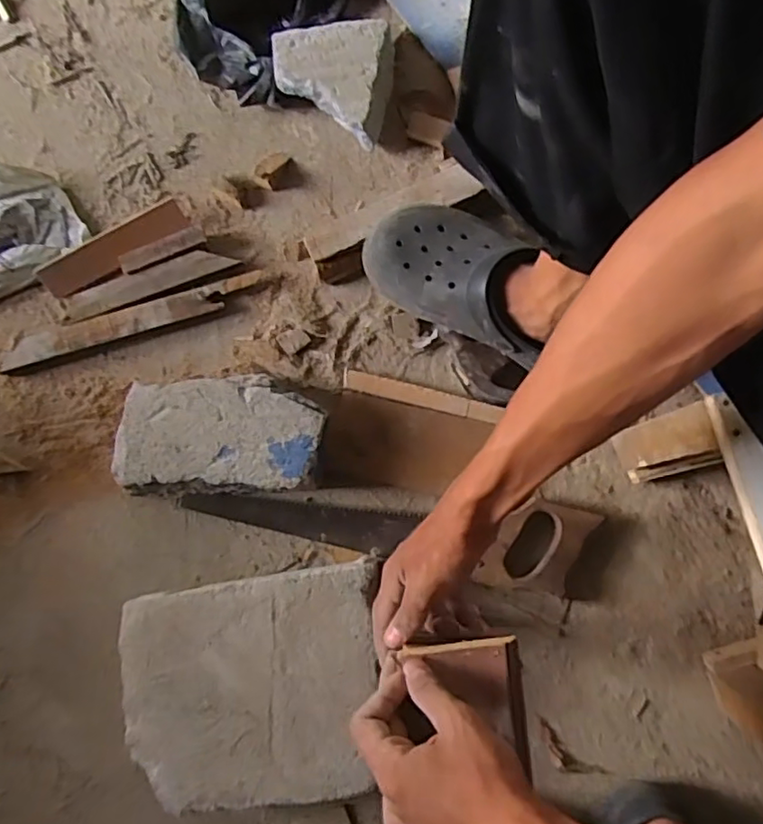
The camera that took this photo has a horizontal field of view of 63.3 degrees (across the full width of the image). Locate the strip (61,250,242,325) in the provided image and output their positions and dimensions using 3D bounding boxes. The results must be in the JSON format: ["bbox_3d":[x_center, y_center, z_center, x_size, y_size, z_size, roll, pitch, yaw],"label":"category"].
[{"bbox_3d":[-0.269,-0.147,0.706,0.205,0.020,0.033,-18,96,0],"label":"strip"}]

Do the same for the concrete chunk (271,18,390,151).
[{"bbox_3d":[-0.057,-0.372,0.711,0.122,0.080,0.120,7,82,4],"label":"concrete chunk"}]

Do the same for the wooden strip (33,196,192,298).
[{"bbox_3d":[-0.310,-0.190,0.716,0.177,0.019,0.039,-29,119,1],"label":"wooden strip"}]

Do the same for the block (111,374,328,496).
[{"bbox_3d":[-0.164,0.025,0.644,0.205,0.064,0.113,-2,81,3],"label":"block"}]

